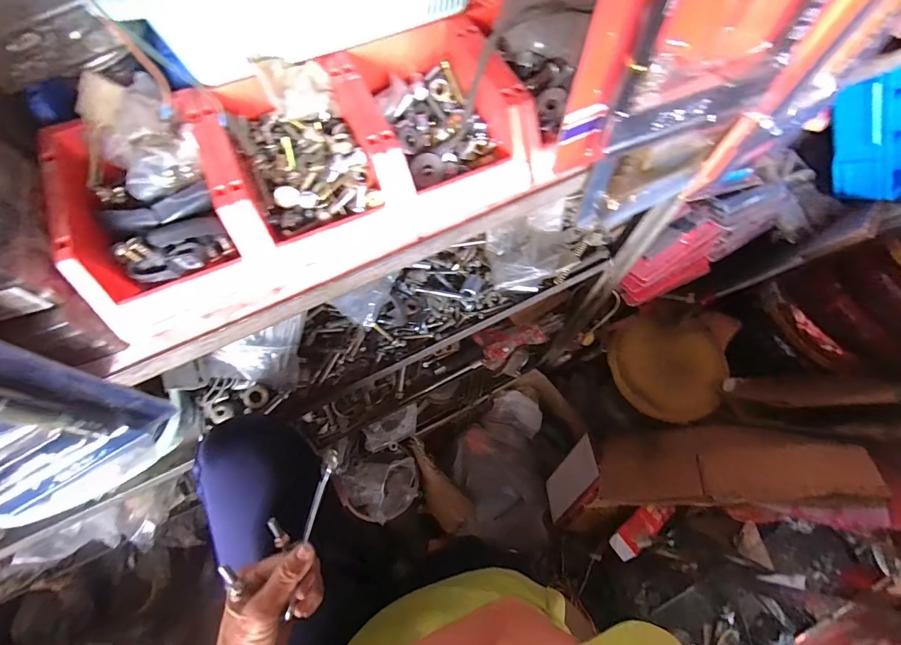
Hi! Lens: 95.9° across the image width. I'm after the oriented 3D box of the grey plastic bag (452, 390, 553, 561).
[{"bbox_3d":[0.142,0.419,1.134,0.255,0.118,0.423,0,66,0],"label":"grey plastic bag"}]

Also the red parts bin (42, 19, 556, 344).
[{"bbox_3d":[-0.106,-0.123,0.317,0.330,0.071,0.154,-22,68,-10],"label":"red parts bin"}]

